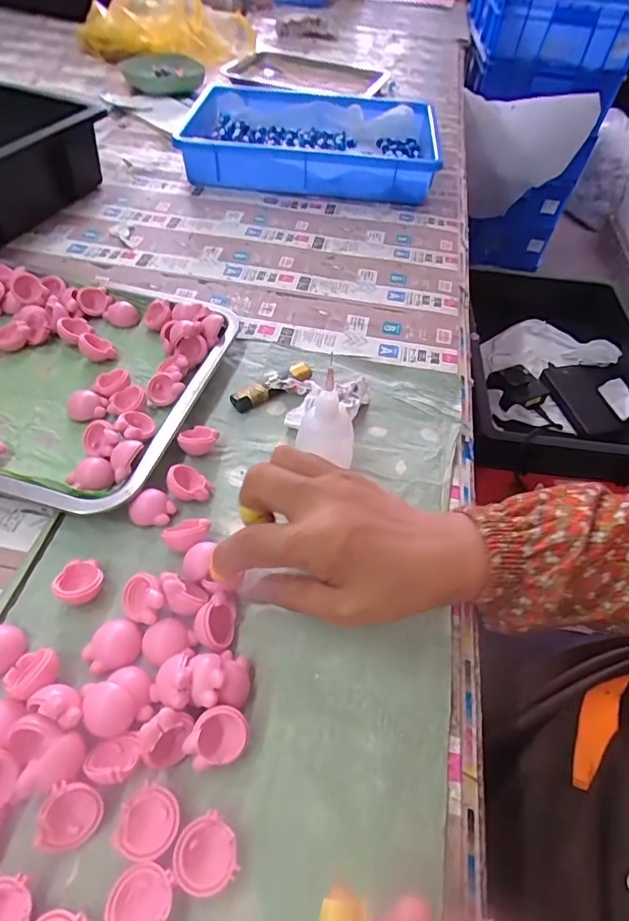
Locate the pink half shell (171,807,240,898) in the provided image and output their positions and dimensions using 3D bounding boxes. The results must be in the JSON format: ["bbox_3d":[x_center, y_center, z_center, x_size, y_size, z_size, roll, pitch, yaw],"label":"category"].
[{"bbox_3d":[-0.053,0.191,0.241,0.029,0.013,0.029,3,51,-4],"label":"pink half shell"}]

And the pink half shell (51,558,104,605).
[{"bbox_3d":[-0.151,0.079,0.320,0.028,0.019,0.030,3,51,-4],"label":"pink half shell"}]

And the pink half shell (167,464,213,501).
[{"bbox_3d":[-0.094,0.018,0.373,0.030,0.021,0.028,3,51,-4],"label":"pink half shell"}]

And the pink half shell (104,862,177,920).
[{"bbox_3d":[-0.080,0.203,0.228,0.028,0.019,0.029,19,52,9],"label":"pink half shell"}]

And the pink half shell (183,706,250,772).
[{"bbox_3d":[-0.053,0.149,0.269,0.033,0.011,0.029,-12,85,-20],"label":"pink half shell"}]

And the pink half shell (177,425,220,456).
[{"bbox_3d":[-0.093,-0.016,0.403,0.028,0.020,0.027,11,51,3],"label":"pink half shell"}]

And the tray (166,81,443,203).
[{"bbox_3d":[-0.006,-0.471,0.740,0.362,0.077,0.224,9,51,2],"label":"tray"}]

